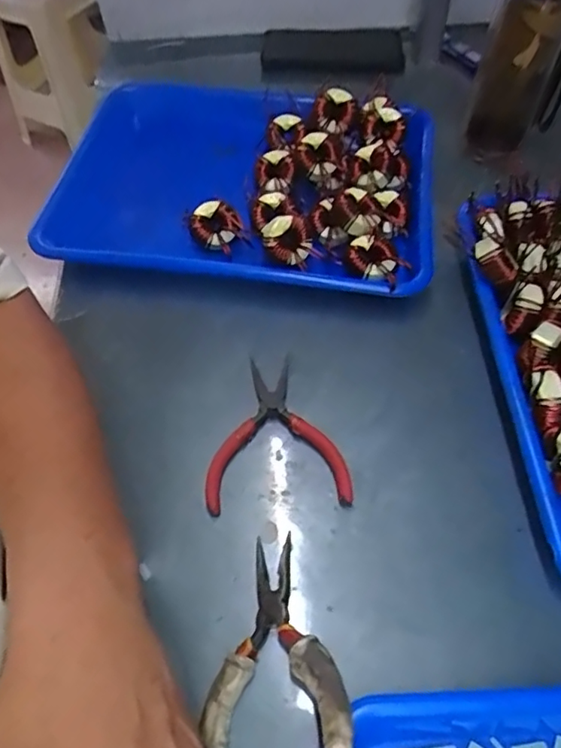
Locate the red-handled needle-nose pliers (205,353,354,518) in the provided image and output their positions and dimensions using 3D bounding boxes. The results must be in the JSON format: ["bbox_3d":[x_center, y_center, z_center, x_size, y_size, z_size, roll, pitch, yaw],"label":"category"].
[{"bbox_3d":[-0.006,0.039,0.385,0.093,0.008,0.108,-5,56,-2],"label":"red-handled needle-nose pliers"}]

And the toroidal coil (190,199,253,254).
[{"bbox_3d":[-0.051,-0.121,0.462,0.034,0.025,0.046,-30,60,-17],"label":"toroidal coil"}]

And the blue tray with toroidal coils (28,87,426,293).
[{"bbox_3d":[-0.035,-0.180,0.503,0.338,0.042,0.248,8,57,7],"label":"blue tray with toroidal coils"}]

